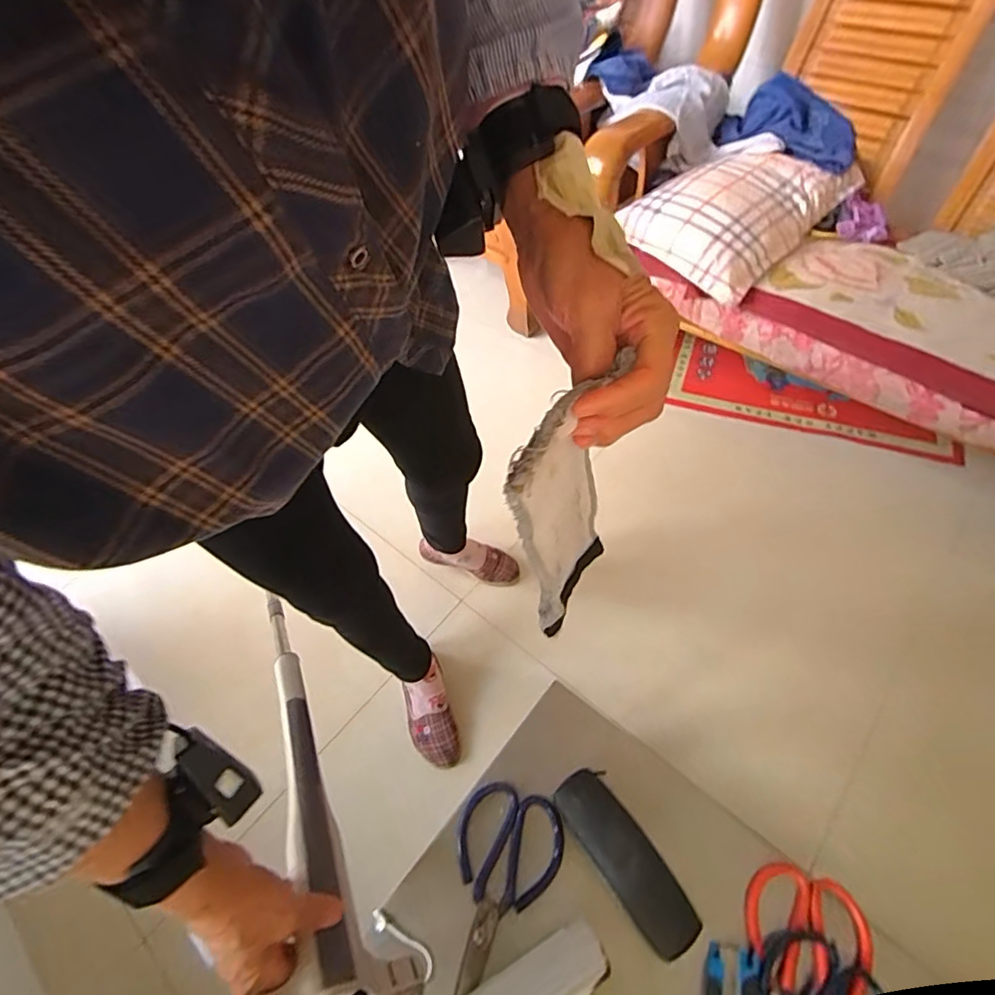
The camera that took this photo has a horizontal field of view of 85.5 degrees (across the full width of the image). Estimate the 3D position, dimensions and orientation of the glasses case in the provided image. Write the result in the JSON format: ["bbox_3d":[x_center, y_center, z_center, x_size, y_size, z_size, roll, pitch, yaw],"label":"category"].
[{"bbox_3d":[0.118,0.341,0.513,0.059,0.042,0.162,-28,57,-16],"label":"glasses case"}]

